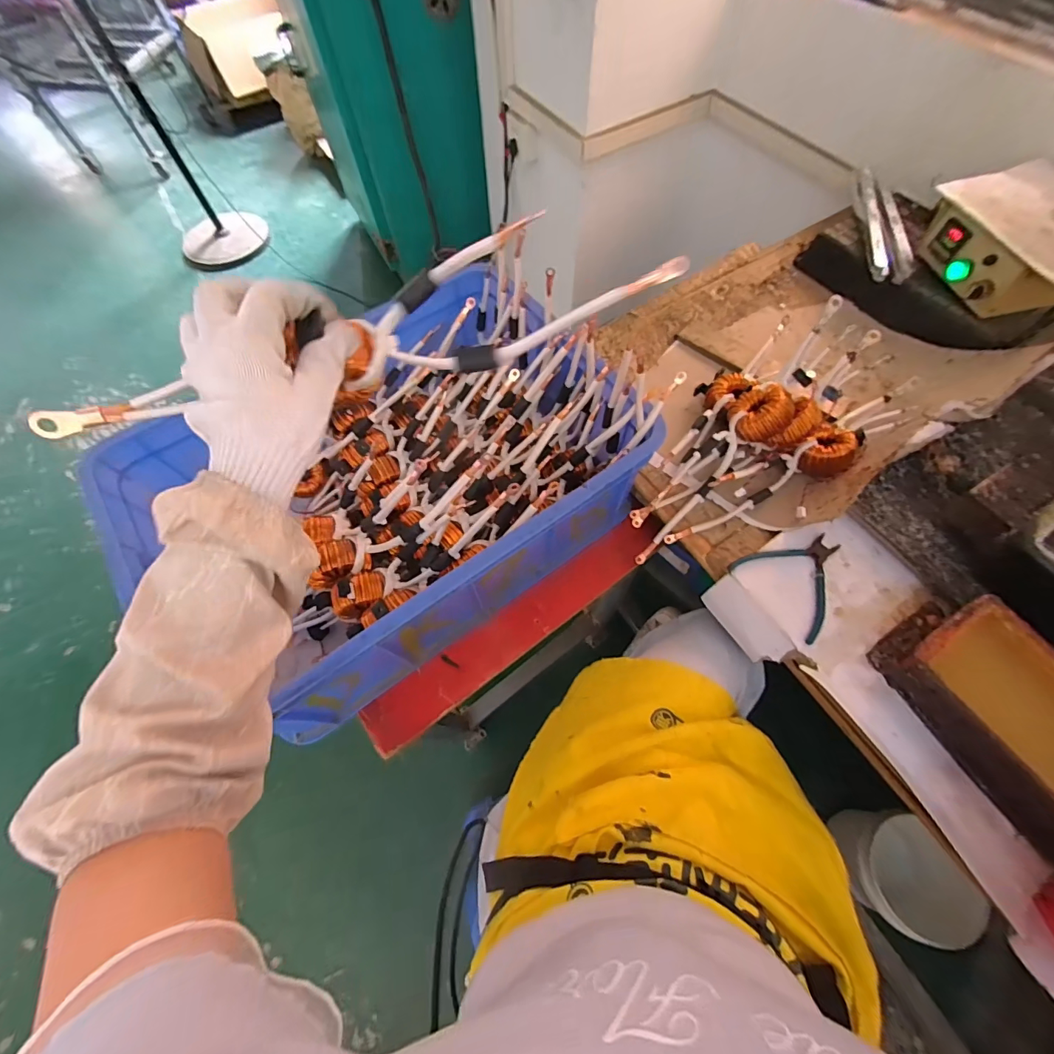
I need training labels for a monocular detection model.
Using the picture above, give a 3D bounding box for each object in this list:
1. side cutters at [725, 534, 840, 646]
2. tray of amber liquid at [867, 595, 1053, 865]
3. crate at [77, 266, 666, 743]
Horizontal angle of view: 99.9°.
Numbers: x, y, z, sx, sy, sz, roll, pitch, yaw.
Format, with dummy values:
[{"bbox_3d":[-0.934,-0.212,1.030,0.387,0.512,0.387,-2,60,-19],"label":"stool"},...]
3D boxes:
[{"bbox_3d":[0.356,0.059,0.575,0.132,0.009,0.128,-35,68,-14],"label":"side cutters"},{"bbox_3d":[0.502,0.195,0.460,0.136,0.075,0.228,-26,66,-10],"label":"tray of amber liquid"},{"bbox_3d":[-0.166,-0.063,0.617,0.565,0.205,0.412,-34,68,-14],"label":"crate"}]

